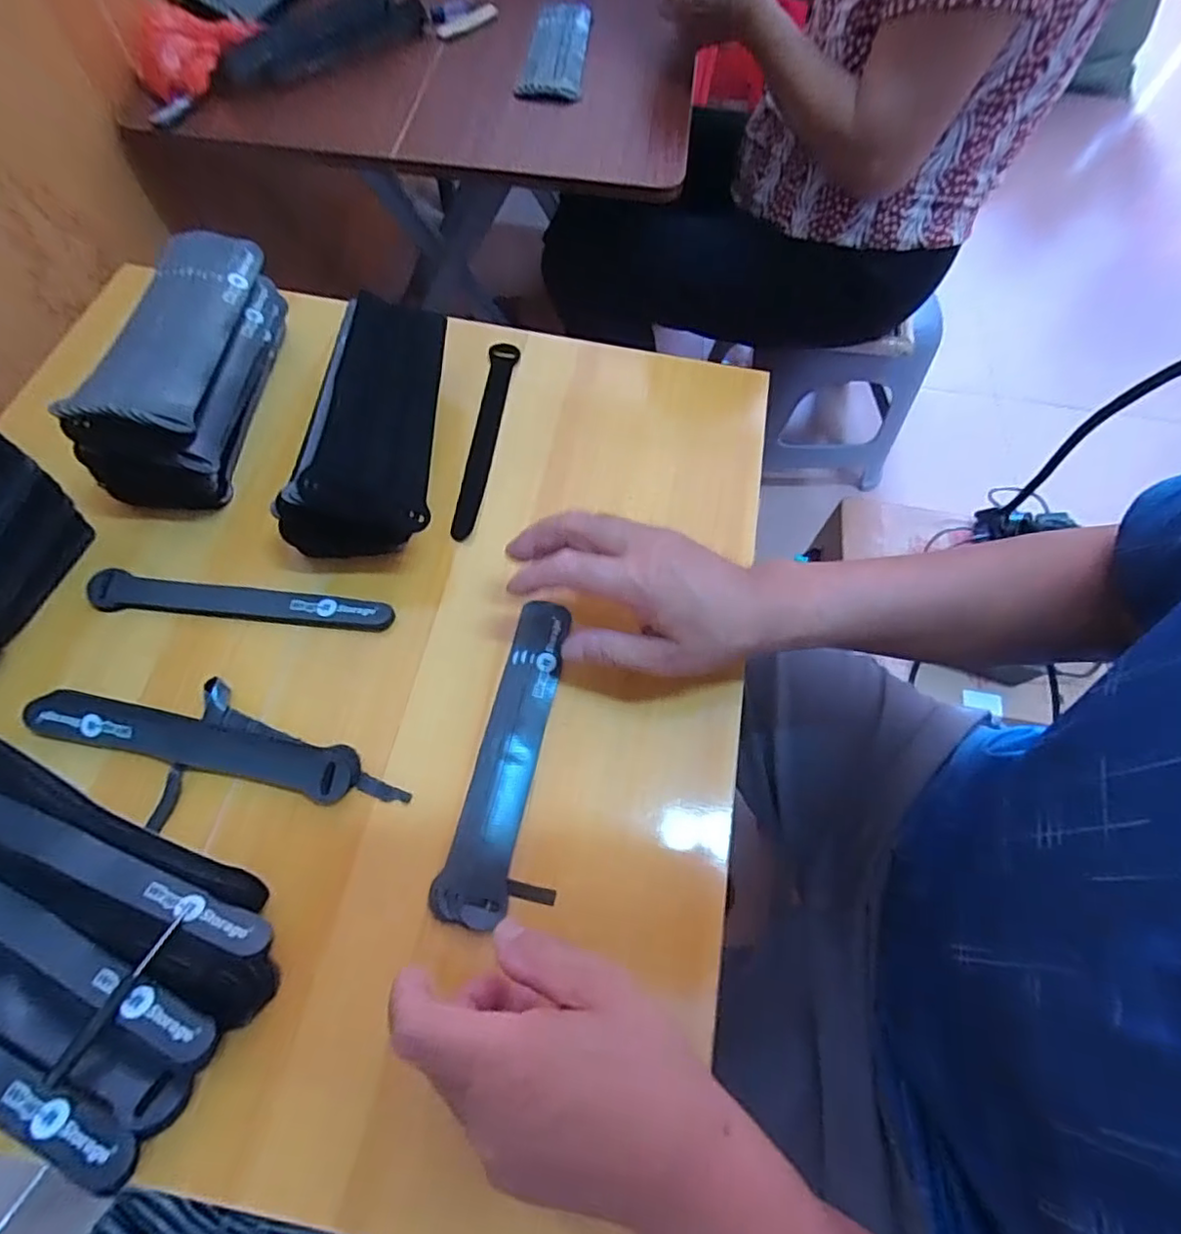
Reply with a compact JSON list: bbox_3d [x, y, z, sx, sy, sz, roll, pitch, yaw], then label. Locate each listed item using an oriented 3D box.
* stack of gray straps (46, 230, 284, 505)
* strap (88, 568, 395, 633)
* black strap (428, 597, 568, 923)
[{"bbox_3d":[-0.288,-0.185,0.444,0.075,0.090,0.206,2,64,-2],"label":"stack of gray straps"},{"bbox_3d":[-0.235,-0.010,0.411,0.199,0.008,0.024,5,64,-1],"label":"strap"},{"bbox_3d":[-0.042,0.084,0.380,0.057,0.014,0.196,11,65,2],"label":"black strap"}]

